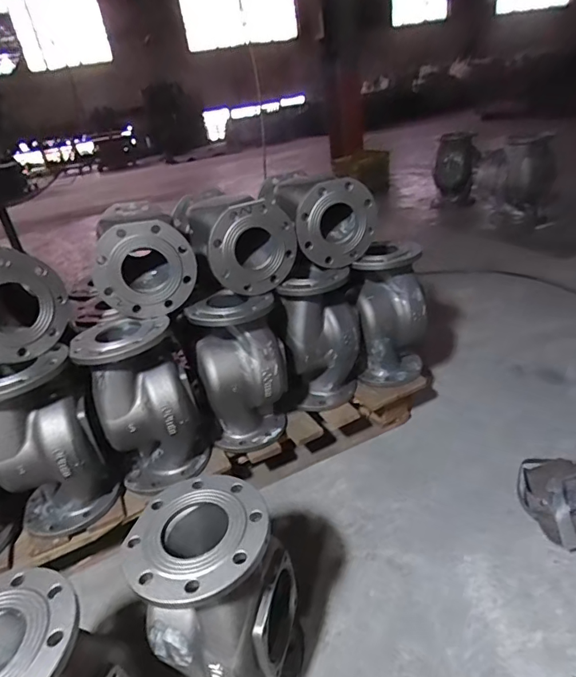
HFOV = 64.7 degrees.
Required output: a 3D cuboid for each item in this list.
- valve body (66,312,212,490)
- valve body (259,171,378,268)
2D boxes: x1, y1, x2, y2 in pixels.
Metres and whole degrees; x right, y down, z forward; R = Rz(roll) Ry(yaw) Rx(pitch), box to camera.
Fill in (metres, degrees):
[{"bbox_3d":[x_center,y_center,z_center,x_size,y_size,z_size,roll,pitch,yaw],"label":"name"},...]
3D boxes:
[{"bbox_3d":[-0.318,0.146,1.055,0.233,0.373,0.199,-19,29,-18],"label":"valve body"},{"bbox_3d":[0.074,-0.367,1.317,0.222,0.206,0.434,-14,28,-9],"label":"valve body"}]

